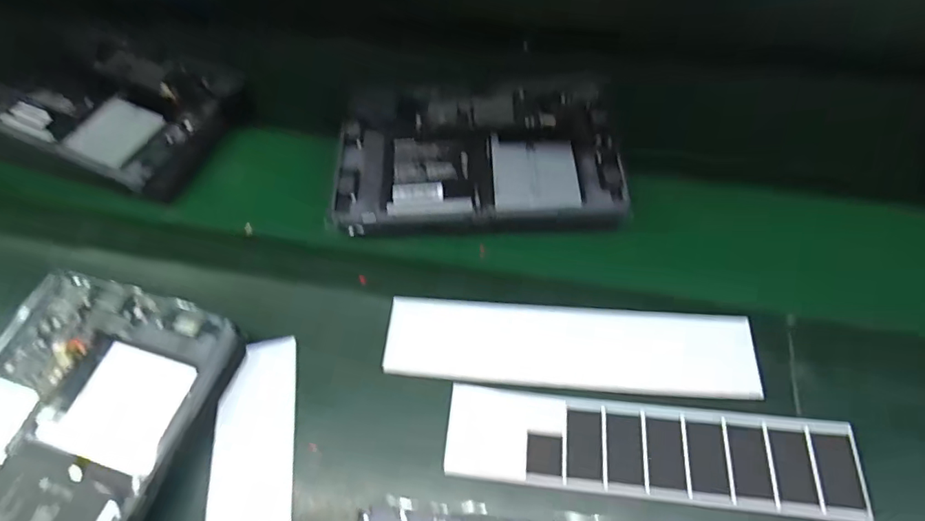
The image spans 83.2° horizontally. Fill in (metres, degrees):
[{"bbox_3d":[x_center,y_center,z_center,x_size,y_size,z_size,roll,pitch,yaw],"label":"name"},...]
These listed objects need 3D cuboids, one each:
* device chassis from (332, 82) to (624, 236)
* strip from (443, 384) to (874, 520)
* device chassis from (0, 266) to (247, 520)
[{"bbox_3d":[0.013,-0.097,0.485,0.249,0.025,0.172,-2,58,3],"label":"device chassis"},{"bbox_3d":[0.125,0.128,0.353,0.266,0.006,0.061,4,62,7],"label":"strip"},{"bbox_3d":[-0.282,0.139,0.354,0.175,0.029,0.256,13,60,12],"label":"device chassis"}]

